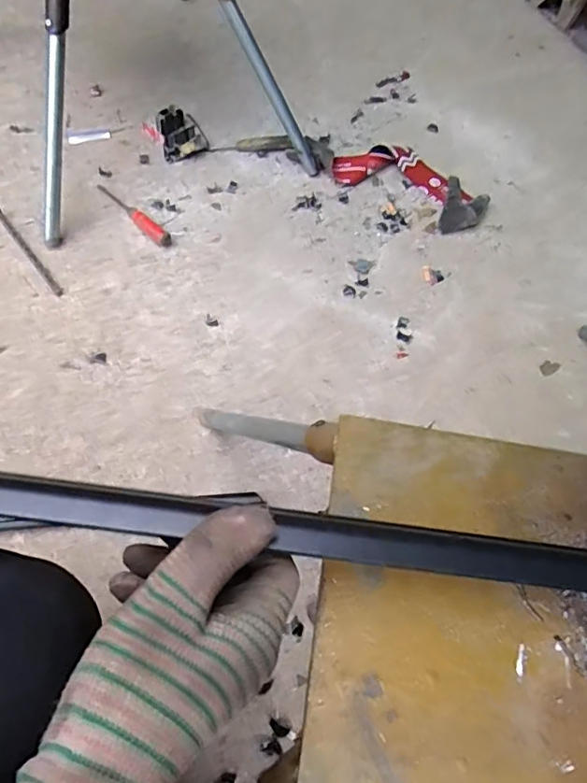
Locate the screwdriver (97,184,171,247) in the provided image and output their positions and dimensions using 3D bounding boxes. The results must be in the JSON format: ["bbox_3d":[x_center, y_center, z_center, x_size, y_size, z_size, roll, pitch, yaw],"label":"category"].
[{"bbox_3d":[-0.282,-0.319,0.975,0.028,0.020,0.198,-37,69,-22],"label":"screwdriver"}]

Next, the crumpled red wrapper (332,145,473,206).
[{"bbox_3d":[0.216,-0.437,1.085,0.264,0.019,0.128,13,60,3],"label":"crumpled red wrapper"}]

